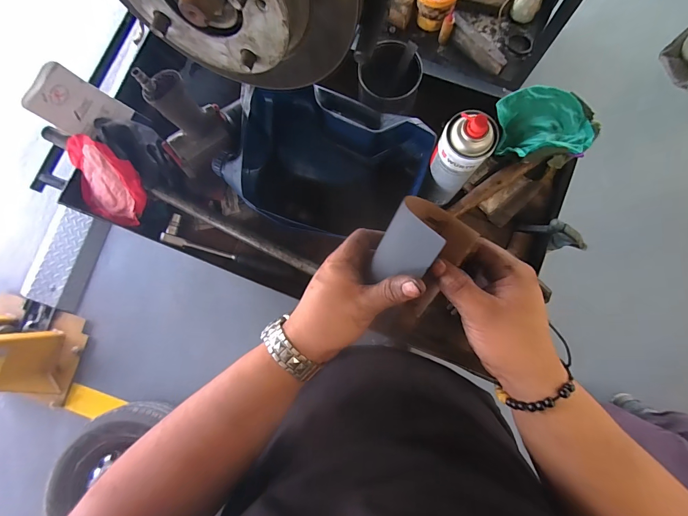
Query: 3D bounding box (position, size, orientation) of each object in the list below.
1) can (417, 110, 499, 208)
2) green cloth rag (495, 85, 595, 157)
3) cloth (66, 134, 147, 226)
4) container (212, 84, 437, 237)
[{"bbox_3d":[0.154,-0.134,0.467,0.063,0.193,0.064,0,81,3],"label":"can"},{"bbox_3d":[0.332,-0.224,0.544,0.142,0.055,0.130,-2,81,3],"label":"green cloth rag"},{"bbox_3d":[-0.409,-0.130,0.568,0.141,0.024,0.140,24,123,7],"label":"cloth"},{"bbox_3d":[-0.019,-0.156,0.575,0.298,0.160,0.193,20,83,6],"label":"container"}]

